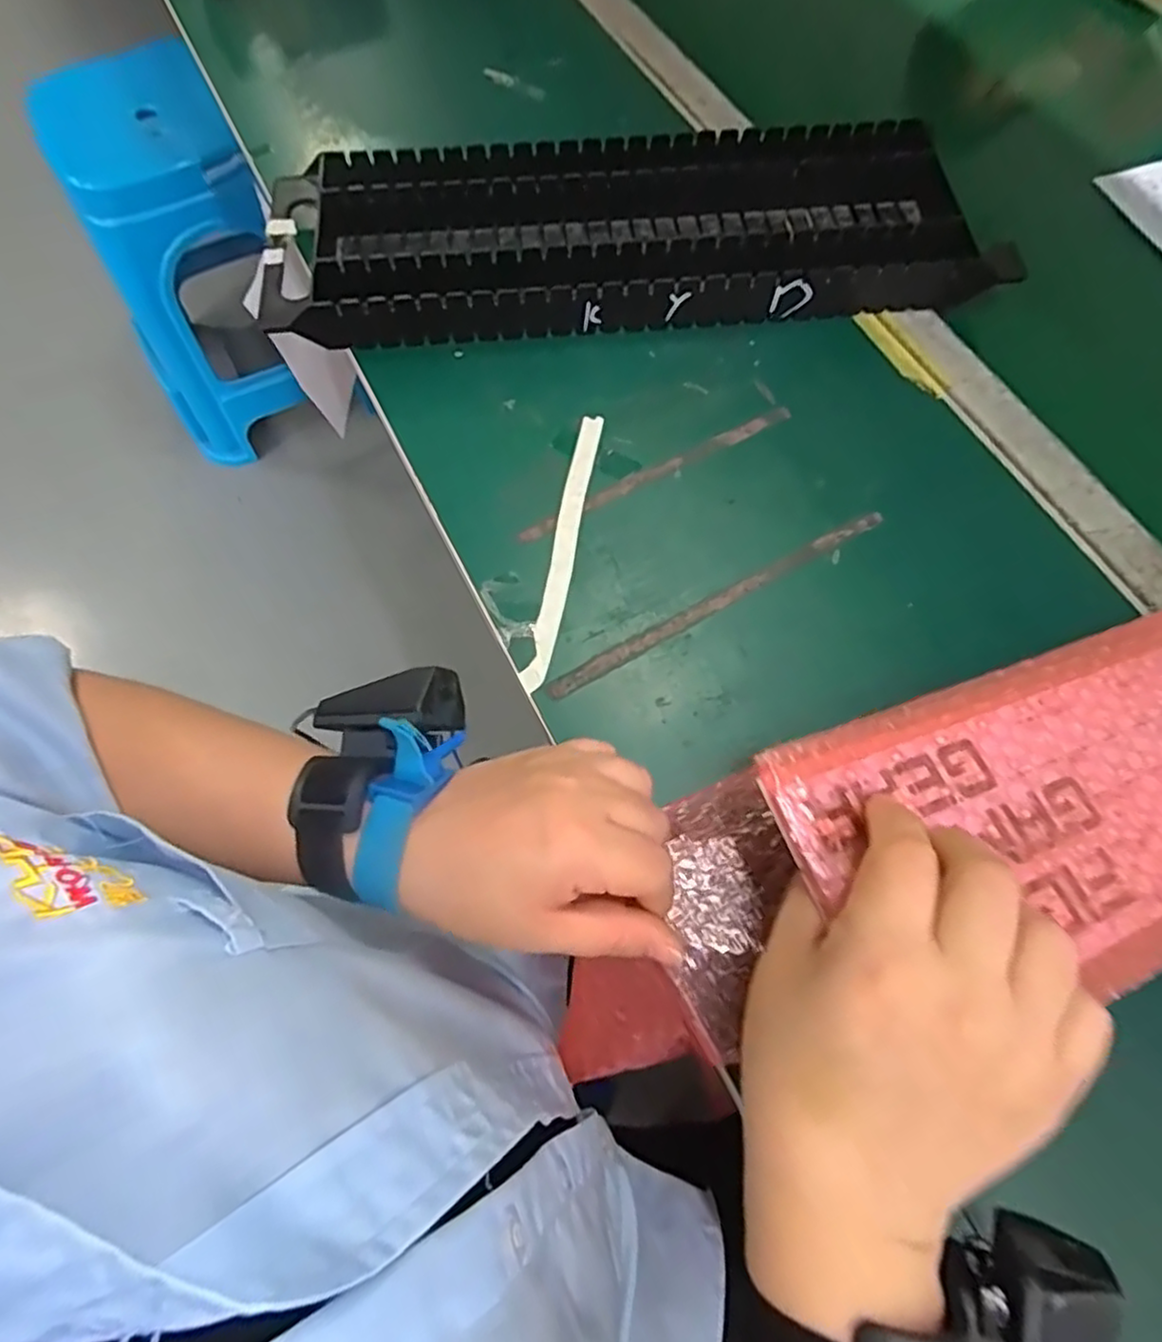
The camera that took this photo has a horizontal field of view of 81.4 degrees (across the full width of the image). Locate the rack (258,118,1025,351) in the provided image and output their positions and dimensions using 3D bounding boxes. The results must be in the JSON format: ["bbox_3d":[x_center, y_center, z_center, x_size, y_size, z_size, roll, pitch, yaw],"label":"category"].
[{"bbox_3d":[0.024,-0.282,0.433,0.430,0.035,0.142,-5,68,-1],"label":"rack"}]

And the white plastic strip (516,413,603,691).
[{"bbox_3d":[-0.009,-0.070,0.364,0.013,0.004,0.167,10,69,5],"label":"white plastic strip"}]

